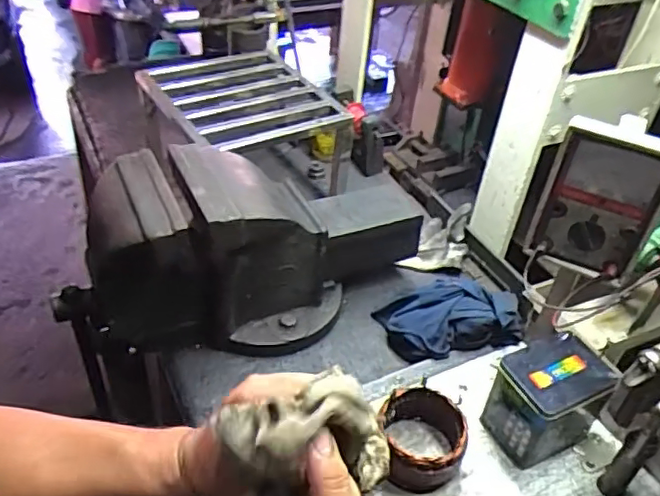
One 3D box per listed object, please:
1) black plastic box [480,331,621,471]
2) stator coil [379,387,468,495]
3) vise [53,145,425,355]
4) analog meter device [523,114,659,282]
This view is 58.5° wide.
[{"bbox_3d":[0.282,0.196,0.773,0.136,0.127,0.100,-18,45,-25],"label":"black plastic box"},{"bbox_3d":[0.113,0.246,0.750,0.104,0.073,0.111,3,40,-2],"label":"stator coil"},{"bbox_3d":[-0.109,-0.009,0.883,0.548,0.245,0.190,-13,44,-20],"label":"vise"},{"bbox_3d":[0.306,-0.052,0.664,0.128,0.179,0.033,20,43,17],"label":"analog meter device"}]

